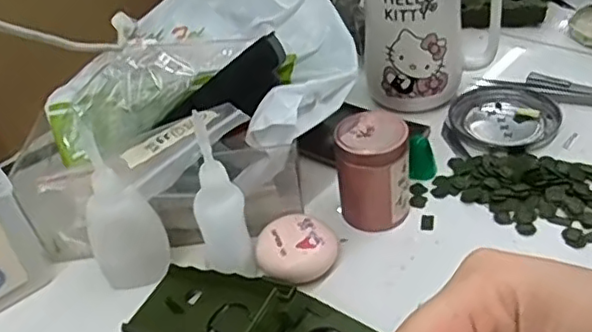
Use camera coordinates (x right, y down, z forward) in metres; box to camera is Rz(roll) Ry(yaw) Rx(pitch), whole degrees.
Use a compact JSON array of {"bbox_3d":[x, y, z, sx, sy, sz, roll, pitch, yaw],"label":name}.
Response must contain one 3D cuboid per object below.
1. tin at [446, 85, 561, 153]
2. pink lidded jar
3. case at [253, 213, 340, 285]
[{"bbox_3d":[0.157,-0.035,0.481,0.077,0.013,0.080,-6,37,5],"label":"tin"},{"bbox_3d":[0.049,0.004,0.398,0.044,0.066,0.039,5,40,18],"label":"pink lidded jar"},{"bbox_3d":[0.000,0.050,0.384,0.048,0.023,0.041,-9,37,1],"label":"case"}]

